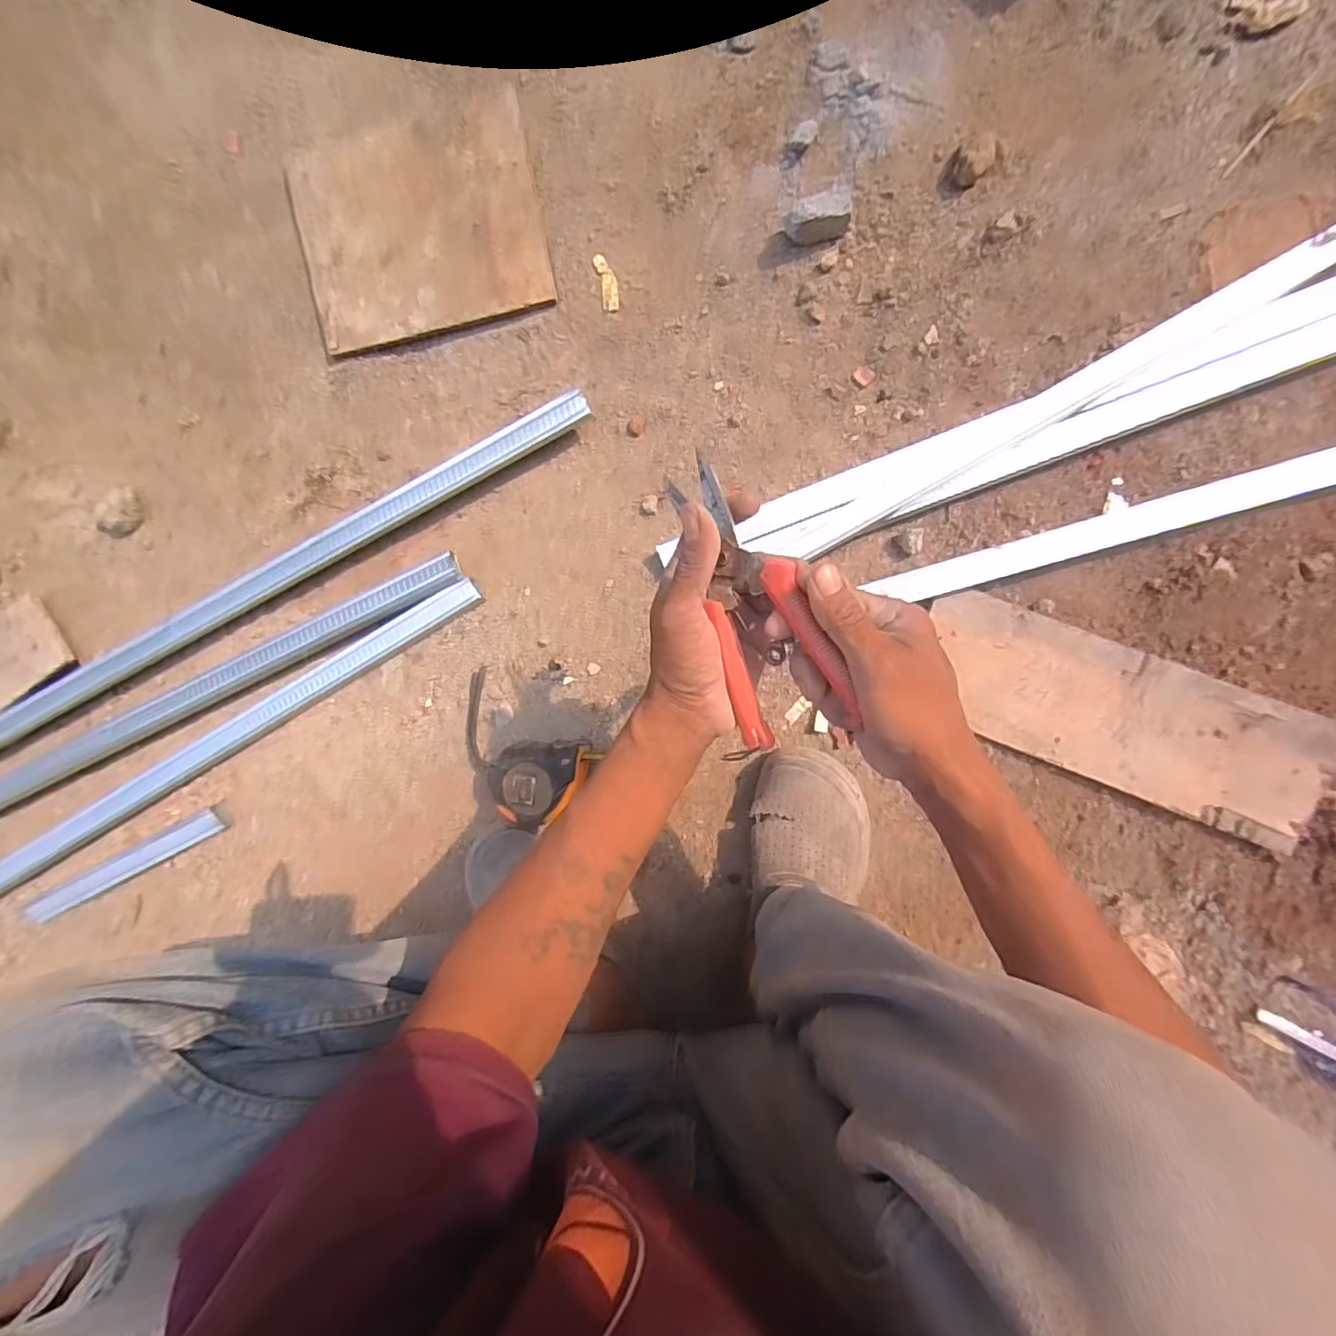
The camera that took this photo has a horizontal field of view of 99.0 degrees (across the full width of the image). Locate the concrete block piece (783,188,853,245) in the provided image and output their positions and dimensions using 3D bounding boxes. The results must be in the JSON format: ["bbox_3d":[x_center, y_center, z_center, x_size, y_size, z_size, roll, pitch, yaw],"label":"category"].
[{"bbox_3d":[0.136,-0.405,0.519,0.058,0.037,0.030,-14,93,6],"label":"concrete block piece"}]

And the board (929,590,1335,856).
[{"bbox_3d":[0.391,0.041,0.498,0.330,0.020,0.114,22,93,6],"label":"board"}]

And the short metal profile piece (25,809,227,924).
[{"bbox_3d":[-0.591,0.217,0.624,0.245,0.013,0.026,-28,87,7],"label":"short metal profile piece"}]

